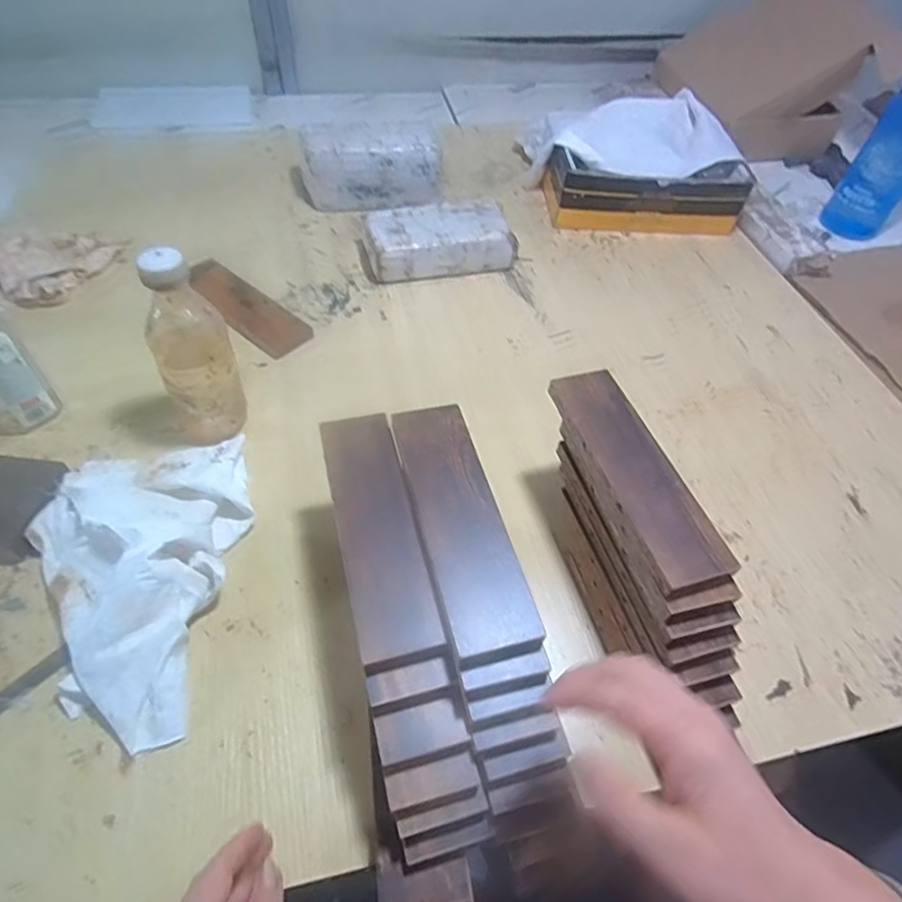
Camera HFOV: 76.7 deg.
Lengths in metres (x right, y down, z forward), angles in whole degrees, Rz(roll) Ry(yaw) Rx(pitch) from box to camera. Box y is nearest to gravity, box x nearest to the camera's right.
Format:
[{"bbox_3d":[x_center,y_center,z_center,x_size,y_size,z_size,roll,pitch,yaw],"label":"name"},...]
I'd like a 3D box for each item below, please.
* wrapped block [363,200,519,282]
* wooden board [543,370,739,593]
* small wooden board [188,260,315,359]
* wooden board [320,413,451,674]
[{"bbox_3d":[-0.018,-0.307,0.837,0.207,0.068,0.102,-7,53,-11],"label":"wrapped block"},{"bbox_3d":[0.153,0.013,0.474,0.060,0.016,0.211,-13,54,-13],"label":"wooden board"},{"bbox_3d":[-0.281,-0.195,0.759,0.222,0.011,0.071,36,57,21],"label":"small wooden board"},{"bbox_3d":[-0.057,0.056,0.440,0.059,0.008,0.207,-10,54,-13],"label":"wooden board"}]

